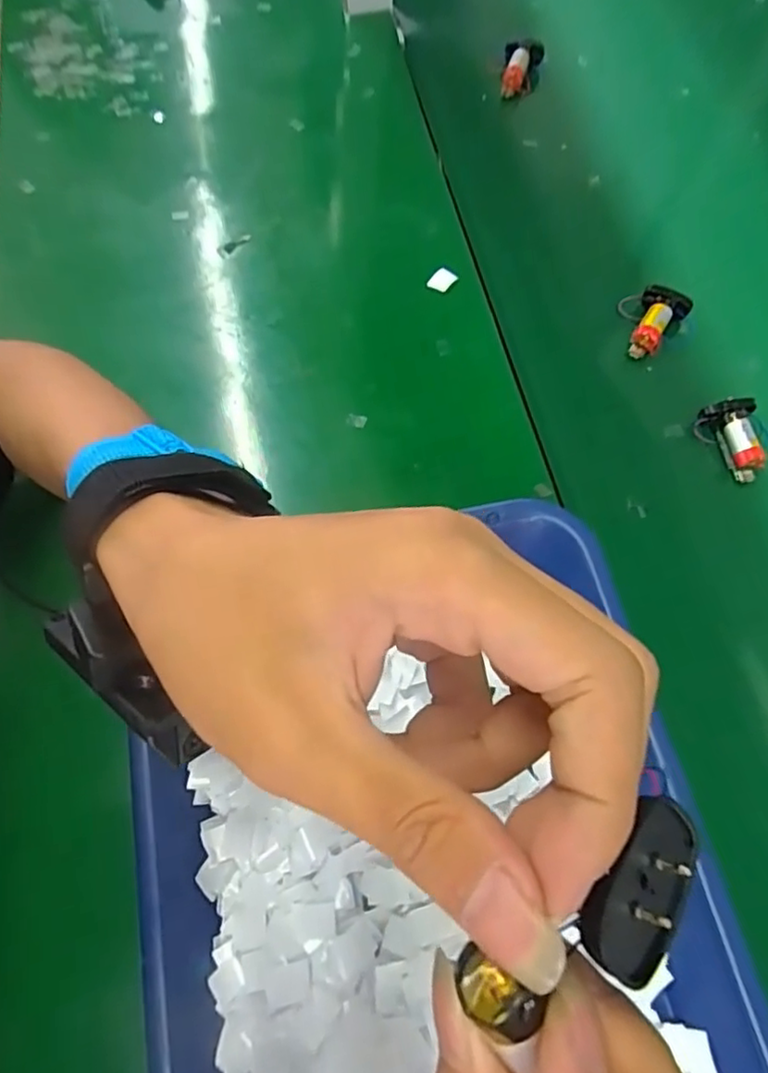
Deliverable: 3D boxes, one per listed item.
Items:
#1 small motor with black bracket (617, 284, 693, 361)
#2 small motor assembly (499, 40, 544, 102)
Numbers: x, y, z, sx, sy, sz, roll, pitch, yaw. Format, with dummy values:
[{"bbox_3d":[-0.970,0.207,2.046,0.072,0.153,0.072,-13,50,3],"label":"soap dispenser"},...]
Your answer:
[{"bbox_3d":[0.180,-0.152,0.428,0.040,0.022,0.050,38,73,14],"label":"small motor with black bracket"},{"bbox_3d":[0.117,-0.397,0.527,0.032,0.016,0.054,11,68,4],"label":"small motor assembly"}]

